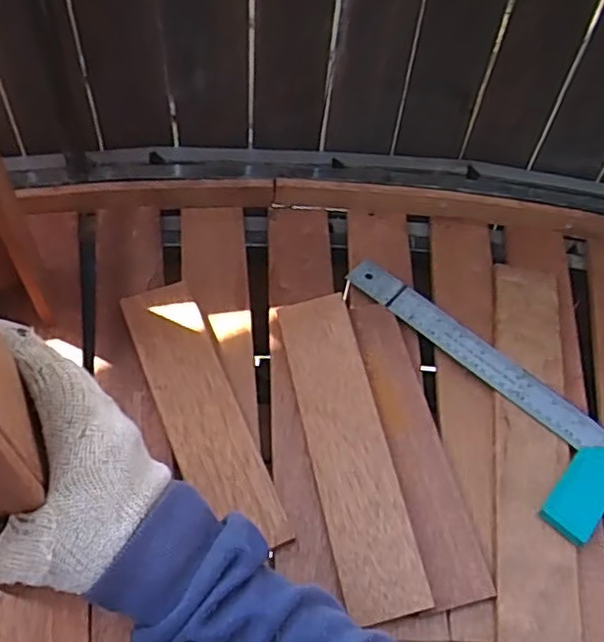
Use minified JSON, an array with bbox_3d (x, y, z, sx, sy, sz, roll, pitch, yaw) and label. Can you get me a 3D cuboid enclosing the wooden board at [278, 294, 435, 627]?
[{"bbox_3d":[0.038,0.101,0.542,0.067,0.010,0.279,-14,60,2],"label":"wooden board"}]

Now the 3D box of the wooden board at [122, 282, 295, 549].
[{"bbox_3d":[-0.086,0.072,0.545,0.067,0.015,0.254,-21,60,-18],"label":"wooden board"}]

